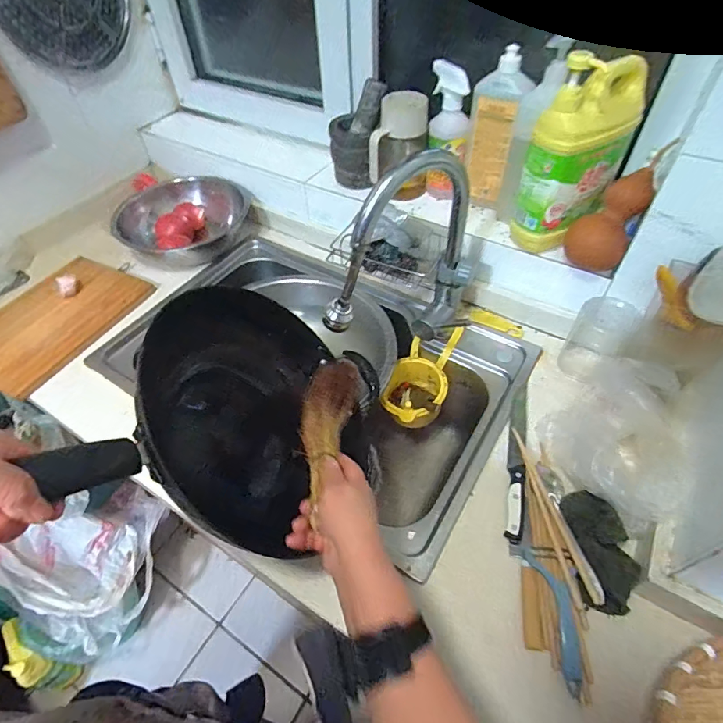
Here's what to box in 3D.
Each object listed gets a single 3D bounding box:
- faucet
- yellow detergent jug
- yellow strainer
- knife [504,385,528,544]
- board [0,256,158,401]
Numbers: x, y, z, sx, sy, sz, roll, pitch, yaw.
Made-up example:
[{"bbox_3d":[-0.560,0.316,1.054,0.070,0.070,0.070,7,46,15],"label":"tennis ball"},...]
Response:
[{"bbox_3d":[0.063,-0.128,0.619,0.253,0.312,0.066,-30,56,-21],"label":"faucet"},{"bbox_3d":[0.315,-0.299,0.643,0.154,0.251,0.084,-32,56,-22],"label":"yellow detergent jug"},{"bbox_3d":[0.104,0.041,0.792,0.104,0.126,0.172,14,52,13],"label":"yellow strainer"},{"bbox_3d":[0.226,0.132,0.631,0.026,0.013,0.247,11,52,11],"label":"knife"},{"bbox_3d":[-0.588,-0.084,0.835,0.235,0.025,0.306,23,57,15],"label":"board"}]

